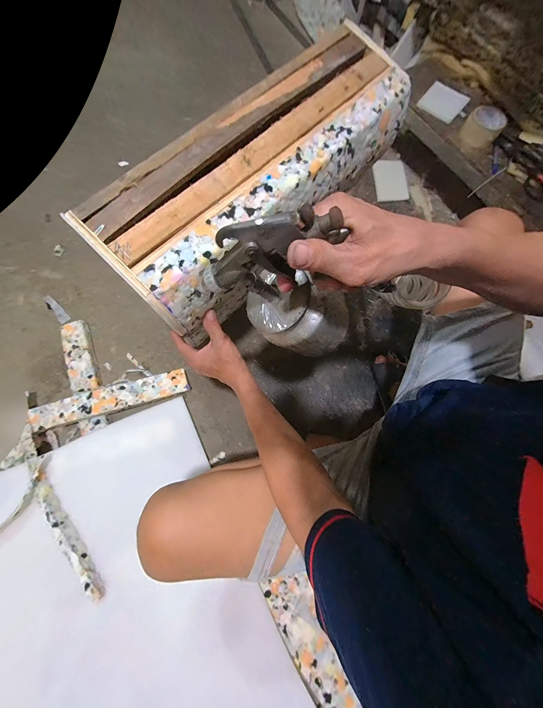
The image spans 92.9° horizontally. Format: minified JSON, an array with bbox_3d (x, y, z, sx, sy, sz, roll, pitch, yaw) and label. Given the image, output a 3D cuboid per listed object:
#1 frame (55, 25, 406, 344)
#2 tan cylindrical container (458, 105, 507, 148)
[{"bbox_3d":[-0.002,-0.262,0.389,0.184,0.121,0.525,40,78,9],"label":"frame"},{"bbox_3d":[0.590,-0.636,0.718,0.096,0.041,0.091,0,75,-2],"label":"tan cylindrical container"}]

